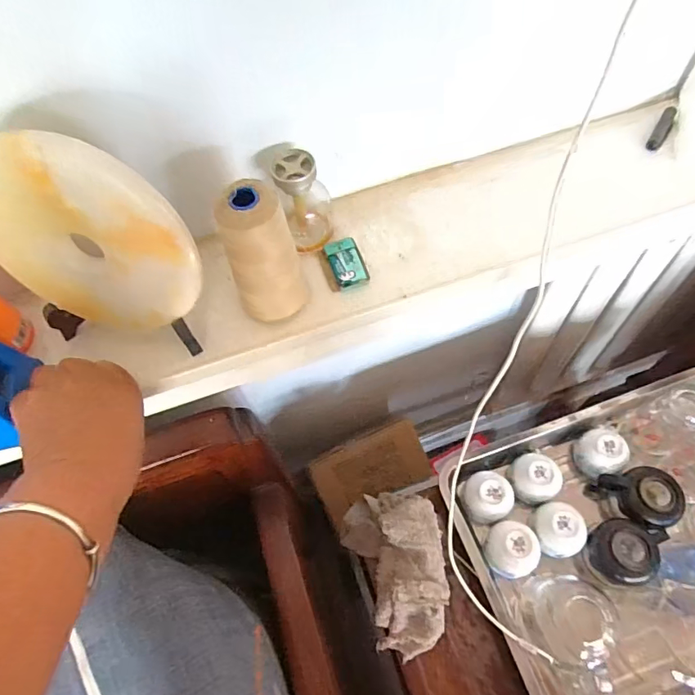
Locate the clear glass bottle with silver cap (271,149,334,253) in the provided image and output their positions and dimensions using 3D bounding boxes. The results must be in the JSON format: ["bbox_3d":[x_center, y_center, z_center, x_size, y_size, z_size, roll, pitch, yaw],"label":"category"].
[{"bbox_3d":[-0.035,-0.121,0.410,0.040,0.078,0.035,-9,60,-1],"label":"clear glass bottle with silver cap"}]

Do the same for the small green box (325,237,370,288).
[{"bbox_3d":[0.000,-0.075,0.424,0.028,0.007,0.050,-19,61,-6],"label":"small green box"}]

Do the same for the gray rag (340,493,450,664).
[{"bbox_3d":[0.056,0.260,0.575,0.116,0.063,0.171,-5,60,1],"label":"gray rag"}]

